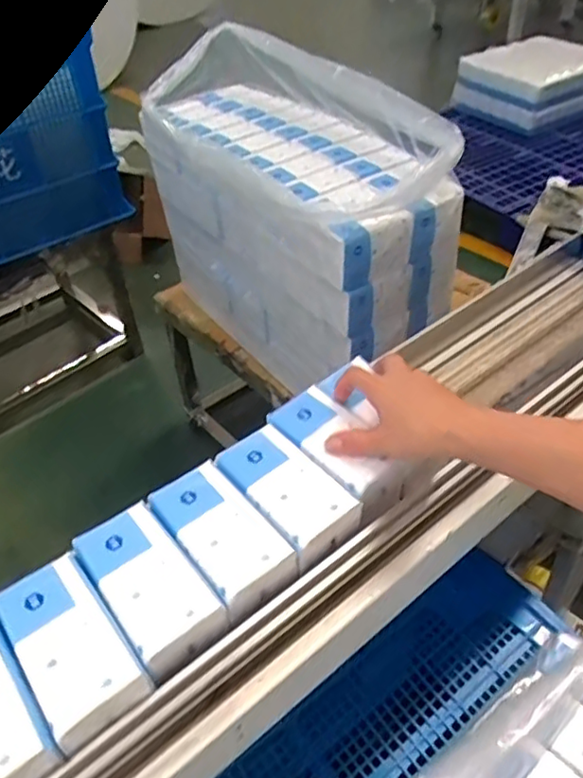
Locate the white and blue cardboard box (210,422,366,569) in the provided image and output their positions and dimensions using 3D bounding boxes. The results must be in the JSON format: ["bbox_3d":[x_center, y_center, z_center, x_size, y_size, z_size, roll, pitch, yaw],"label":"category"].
[{"bbox_3d":[-0.004,0.088,0.525,0.067,0.033,0.124,-33,50,-26],"label":"white and blue cardboard box"}]

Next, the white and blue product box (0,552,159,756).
[{"bbox_3d":[-0.156,0.179,0.434,0.064,0.029,0.121,-31,49,-25],"label":"white and blue product box"}]

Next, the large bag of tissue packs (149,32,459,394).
[{"bbox_3d":[-0.015,-0.327,1.164,0.280,0.456,0.676,-28,48,-23],"label":"large bag of tissue packs"}]

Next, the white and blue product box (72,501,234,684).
[{"bbox_3d":[-0.108,0.148,0.466,0.065,0.032,0.122,-31,50,-25],"label":"white and blue product box"}]

